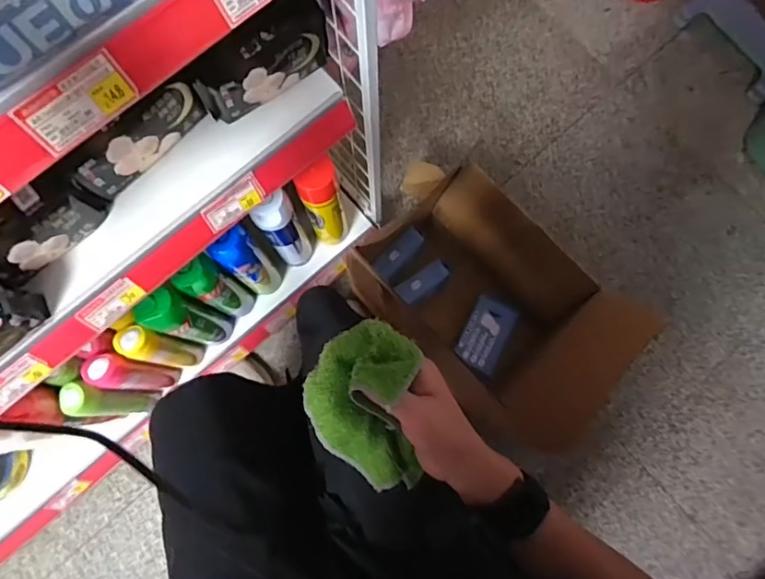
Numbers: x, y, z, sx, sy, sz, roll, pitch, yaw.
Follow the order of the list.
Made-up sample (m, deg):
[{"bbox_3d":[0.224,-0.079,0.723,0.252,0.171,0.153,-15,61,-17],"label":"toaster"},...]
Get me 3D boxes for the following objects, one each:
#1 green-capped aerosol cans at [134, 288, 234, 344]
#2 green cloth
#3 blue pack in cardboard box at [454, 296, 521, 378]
[{"bbox_3d":[-0.303,0.049,0.825,0.054,0.274,0.060,23,80,4],"label":"green-capped aerosol cans"},{"bbox_3d":[-0.017,0.099,0.431,0.094,0.084,0.137,0,79,-1],"label":"green cloth"},{"bbox_3d":[0.209,0.090,1.036,0.090,0.026,0.141,29,80,5],"label":"blue pack in cardboard box"}]

